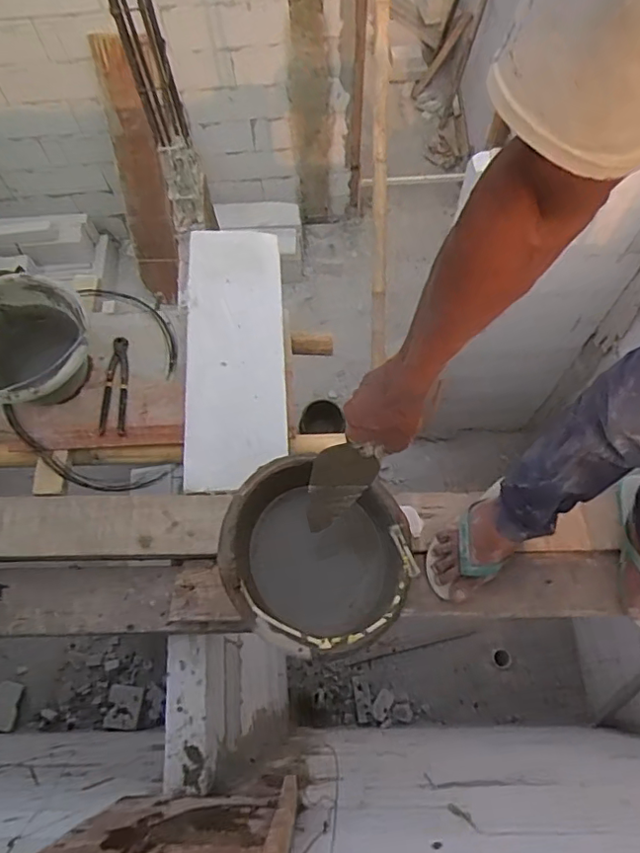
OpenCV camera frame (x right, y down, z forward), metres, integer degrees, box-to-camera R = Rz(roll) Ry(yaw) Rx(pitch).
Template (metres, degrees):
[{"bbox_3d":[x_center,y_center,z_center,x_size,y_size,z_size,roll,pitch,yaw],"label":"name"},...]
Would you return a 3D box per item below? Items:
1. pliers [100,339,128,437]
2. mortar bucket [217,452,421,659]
[{"bbox_3d":[-0.444,-0.087,1.218,0.048,0.030,0.224,-5,65,-1],"label":"pliers"},{"bbox_3d":[-0.014,0.216,0.902,0.275,0.219,0.263,-1,65,1],"label":"mortar bucket"}]

